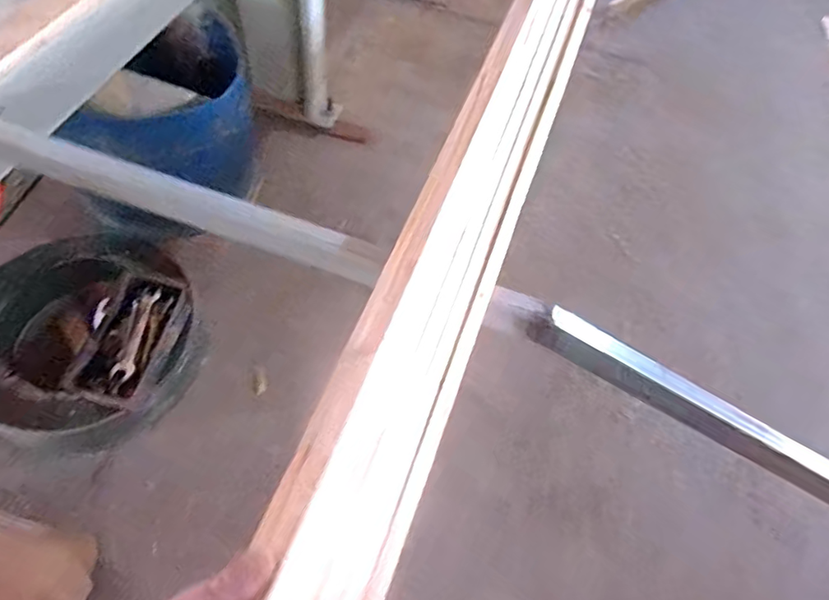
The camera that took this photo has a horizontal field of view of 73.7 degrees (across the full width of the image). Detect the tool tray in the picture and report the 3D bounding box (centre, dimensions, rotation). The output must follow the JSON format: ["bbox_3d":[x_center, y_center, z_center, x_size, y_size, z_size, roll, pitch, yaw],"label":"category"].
[{"bbox_3d":[-0.652,0.091,1.282,0.156,0.055,0.310,18,58,4],"label":"tool tray"}]

